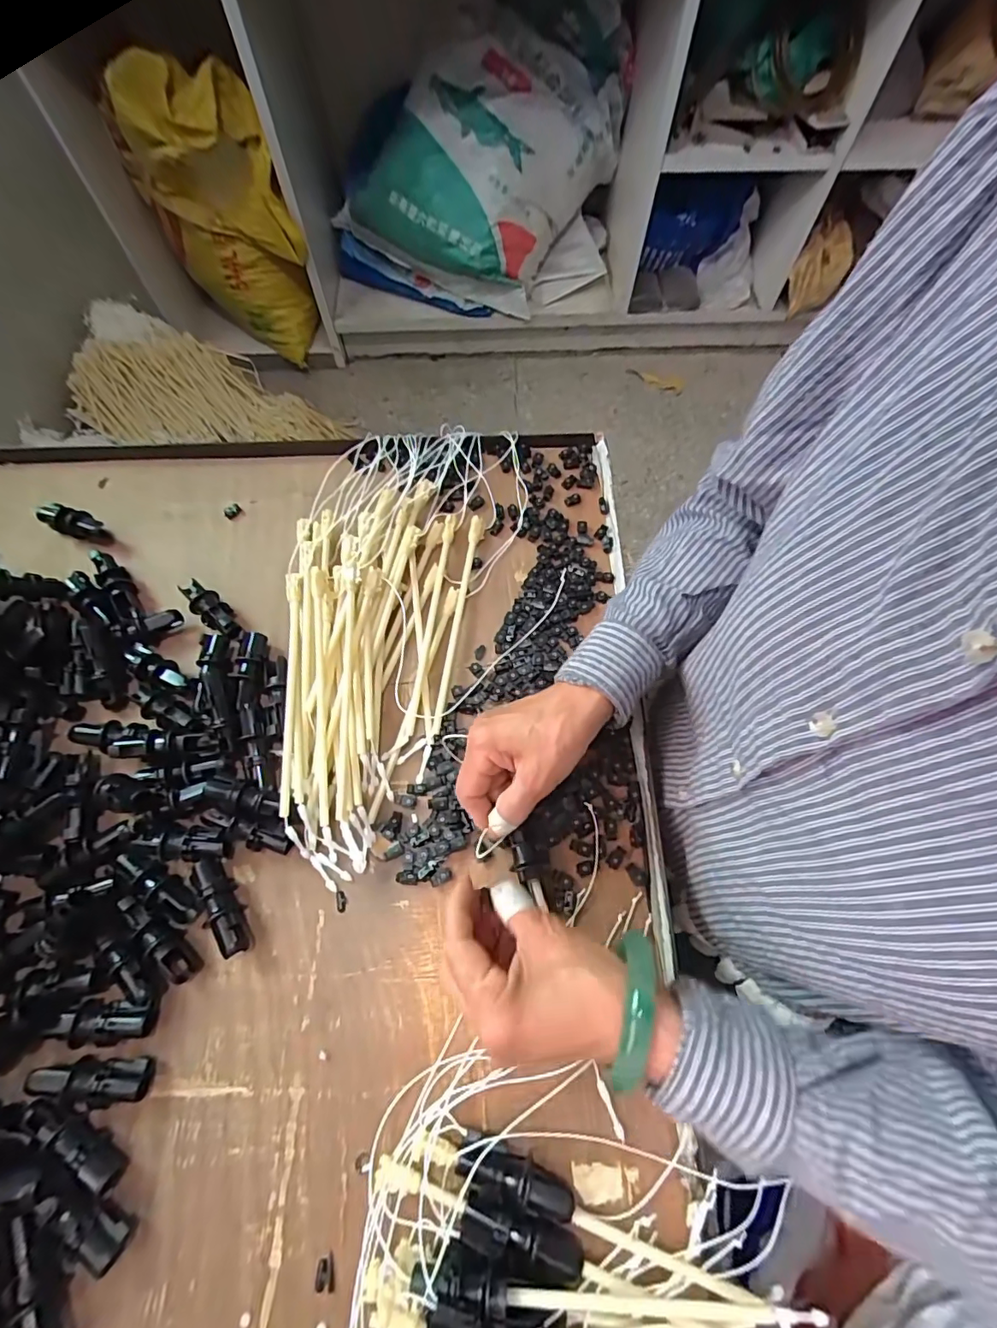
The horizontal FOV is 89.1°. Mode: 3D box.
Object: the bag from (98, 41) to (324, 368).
[{"bbox_3d":[-0.666,-1.078,1.217,0.383,0.561,0.217,42,74,16],"label":"bag"}]

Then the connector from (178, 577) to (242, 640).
[{"bbox_3d":[-0.246,-0.048,0.430,0.069,0.019,0.023,39,73,15],"label":"connector"}]

